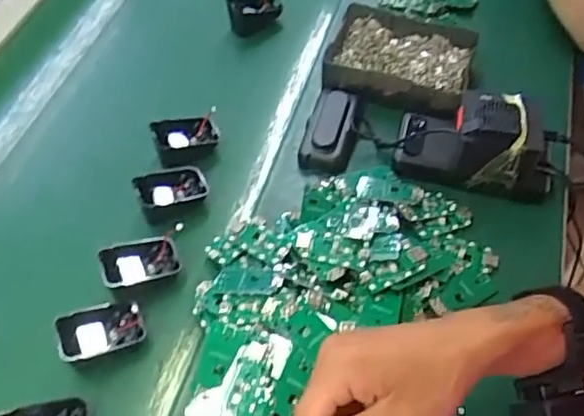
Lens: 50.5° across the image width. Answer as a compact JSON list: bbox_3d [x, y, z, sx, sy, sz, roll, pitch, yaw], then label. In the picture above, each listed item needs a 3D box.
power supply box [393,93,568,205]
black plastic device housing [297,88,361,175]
[{"bbox_3d":[0.185,-0.070,0.616,0.153,0.078,0.075,12,57,10],"label":"power supply box"},{"bbox_3d":[0.042,-0.084,0.654,0.053,0.035,0.102,10,57,9],"label":"black plastic device housing"}]

